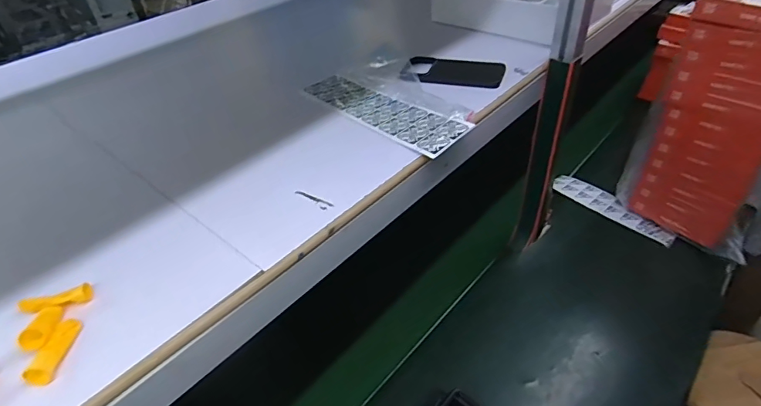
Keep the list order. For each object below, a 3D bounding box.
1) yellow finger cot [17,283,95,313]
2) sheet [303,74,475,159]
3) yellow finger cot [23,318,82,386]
[{"bbox_3d":[-0.303,0.090,0.422,0.063,0.010,0.019,-13,41,-10],"label":"yellow finger cot"},{"bbox_3d":[-0.005,-0.139,0.672,0.080,0.007,0.291,-37,47,-27],"label":"sheet"},{"bbox_3d":[-0.274,0.123,0.379,0.018,0.015,0.057,-1,40,4],"label":"yellow finger cot"}]

